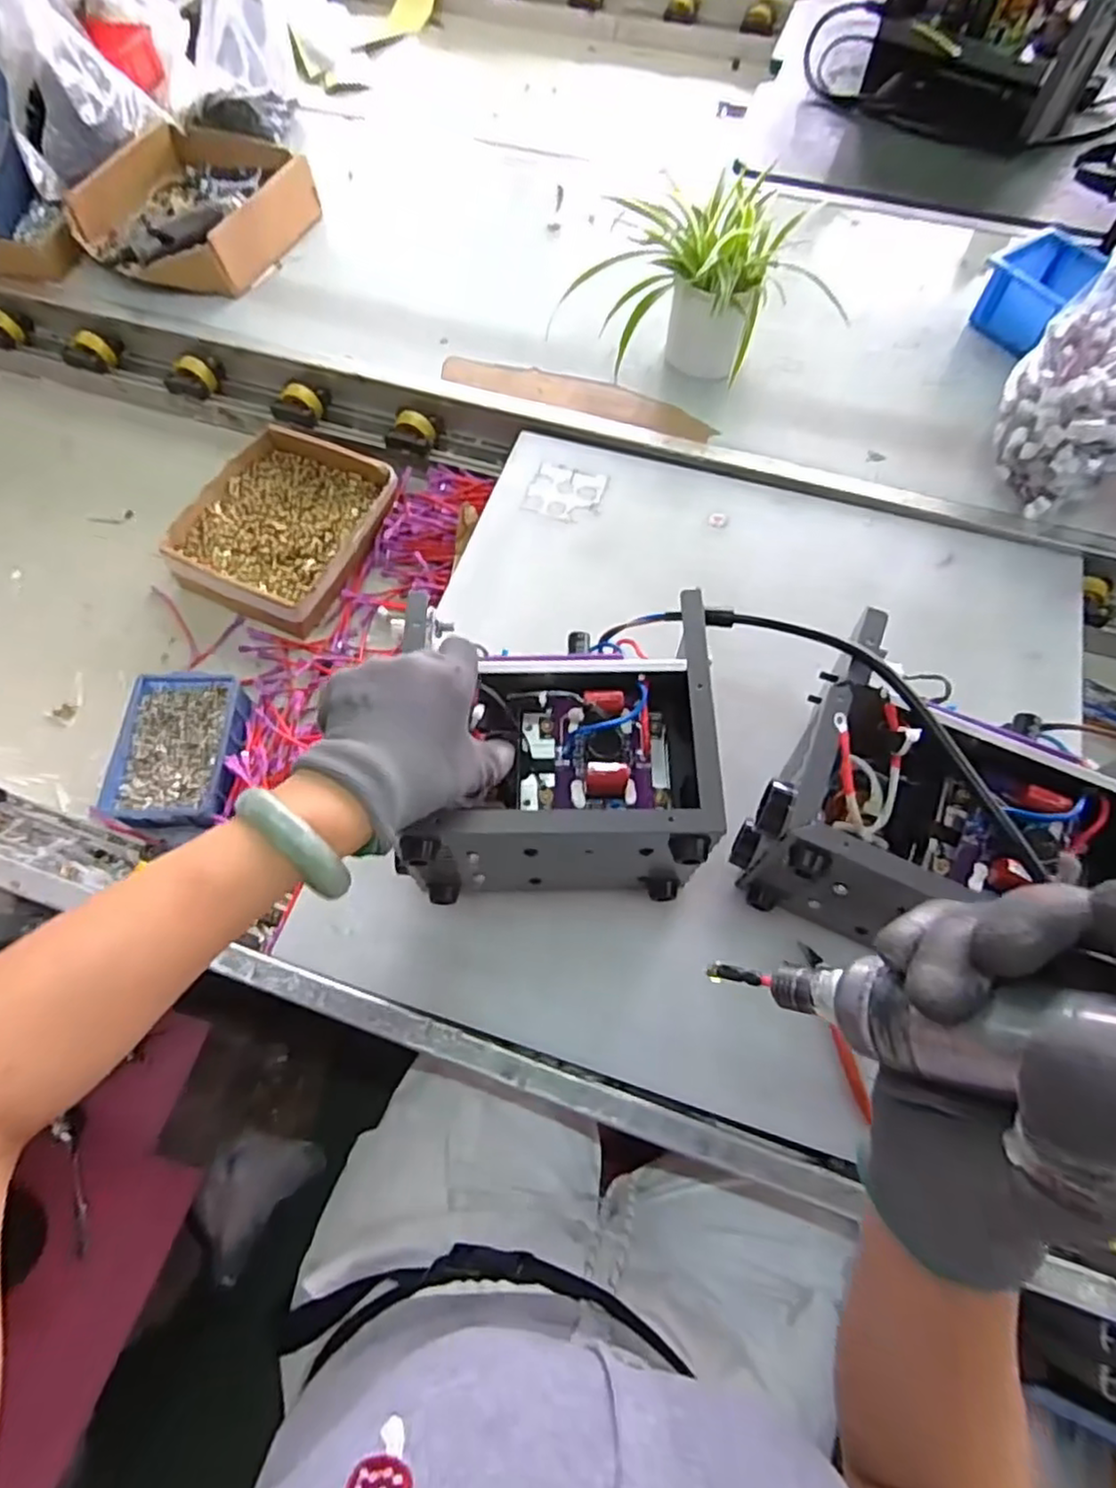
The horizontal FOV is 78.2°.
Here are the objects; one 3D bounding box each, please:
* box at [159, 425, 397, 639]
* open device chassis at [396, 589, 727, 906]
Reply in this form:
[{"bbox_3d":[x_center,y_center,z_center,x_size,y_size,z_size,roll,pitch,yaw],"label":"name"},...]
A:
[{"bbox_3d":[-0.307,-0.248,0.775,0.203,0.045,0.226,25,68,11],"label":"box"},{"bbox_3d":[-0.001,0.018,0.506,0.202,0.156,0.170,-3,67,-2],"label":"open device chassis"}]

